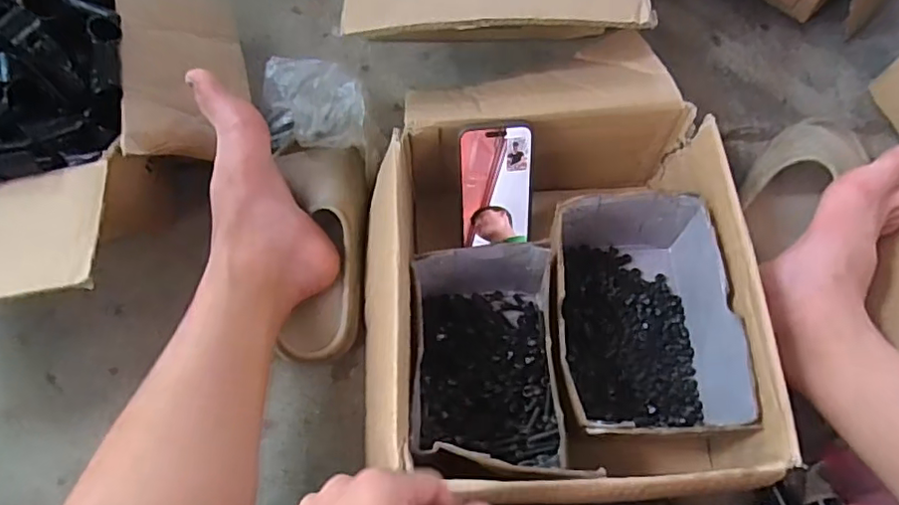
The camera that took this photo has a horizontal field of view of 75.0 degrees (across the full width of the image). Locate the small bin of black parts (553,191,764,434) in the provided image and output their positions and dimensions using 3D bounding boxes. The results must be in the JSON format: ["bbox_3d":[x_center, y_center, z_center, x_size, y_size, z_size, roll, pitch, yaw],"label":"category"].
[{"bbox_3d":[0.173,0.061,0.539,0.157,0.097,0.210,0,67,-1],"label":"small bin of black parts"}]

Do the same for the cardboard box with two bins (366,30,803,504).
[{"bbox_3d":[0.099,0.015,0.553,0.305,0.138,0.405,-2,67,-2],"label":"cardboard box with two bins"}]

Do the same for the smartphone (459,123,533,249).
[{"bbox_3d":[0.046,-0.062,0.572,0.069,0.129,0.007,-5,36,-2],"label":"smartphone"}]

